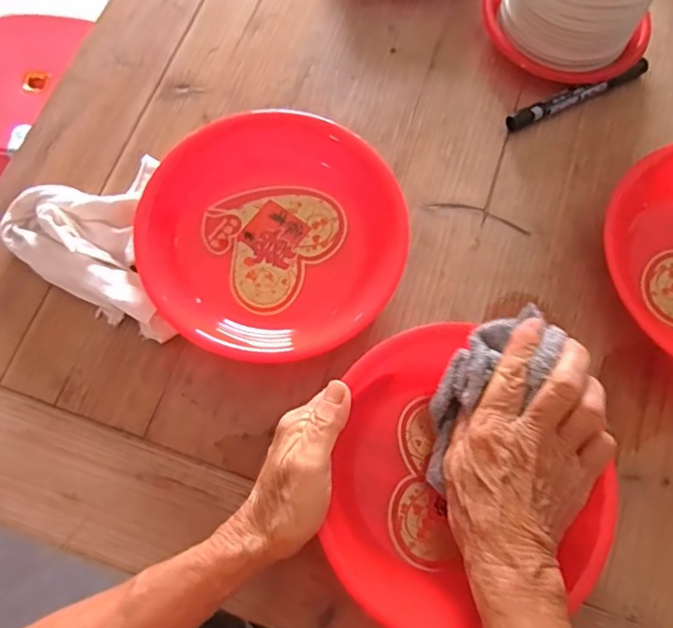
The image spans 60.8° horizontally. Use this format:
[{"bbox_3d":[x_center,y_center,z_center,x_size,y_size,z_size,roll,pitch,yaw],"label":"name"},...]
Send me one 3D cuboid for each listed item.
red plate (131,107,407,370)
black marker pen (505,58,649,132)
[{"bbox_3d":[-0.046,-0.056,0.427,0.181,0.042,0.176,0,85,-5],"label":"red plate"},{"bbox_3d":[0.207,-0.186,0.486,0.138,0.015,0.014,-23,74,-8],"label":"black marker pen"}]

